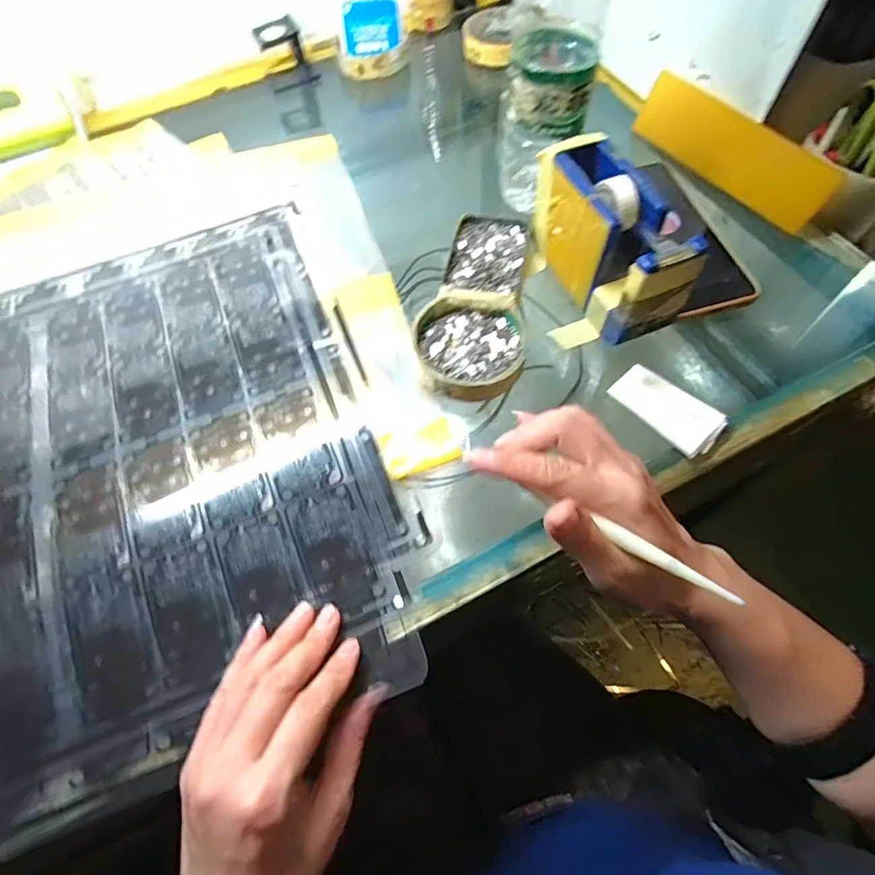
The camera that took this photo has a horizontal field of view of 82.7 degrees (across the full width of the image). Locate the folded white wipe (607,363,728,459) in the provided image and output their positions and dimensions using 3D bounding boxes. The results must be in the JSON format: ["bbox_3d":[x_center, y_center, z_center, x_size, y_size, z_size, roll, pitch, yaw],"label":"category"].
[{"bbox_3d":[0.155,-0.019,0.338,0.039,0.011,0.071,-40,68,-16],"label":"folded white wipe"}]

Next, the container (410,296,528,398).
[{"bbox_3d":[0.023,-0.064,0.355,0.076,0.016,0.077,-1,63,2],"label":"container"}]

